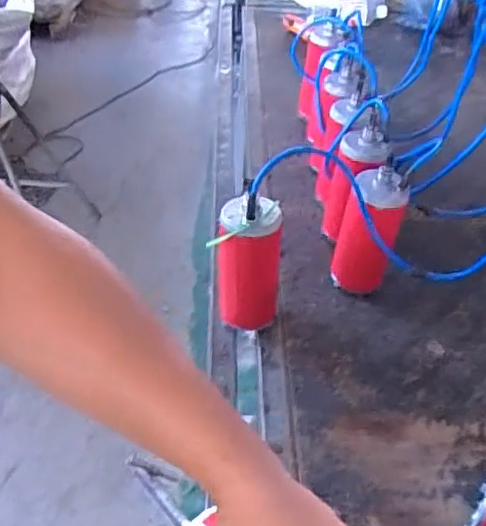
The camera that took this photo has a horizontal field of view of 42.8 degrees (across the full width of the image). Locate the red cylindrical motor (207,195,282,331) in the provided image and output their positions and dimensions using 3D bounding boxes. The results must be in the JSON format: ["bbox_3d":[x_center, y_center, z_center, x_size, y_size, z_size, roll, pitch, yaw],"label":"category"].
[{"bbox_3d":[0.003,-0.002,0.784,0.083,0.162,0.067,3,41,-1],"label":"red cylindrical motor"}]

